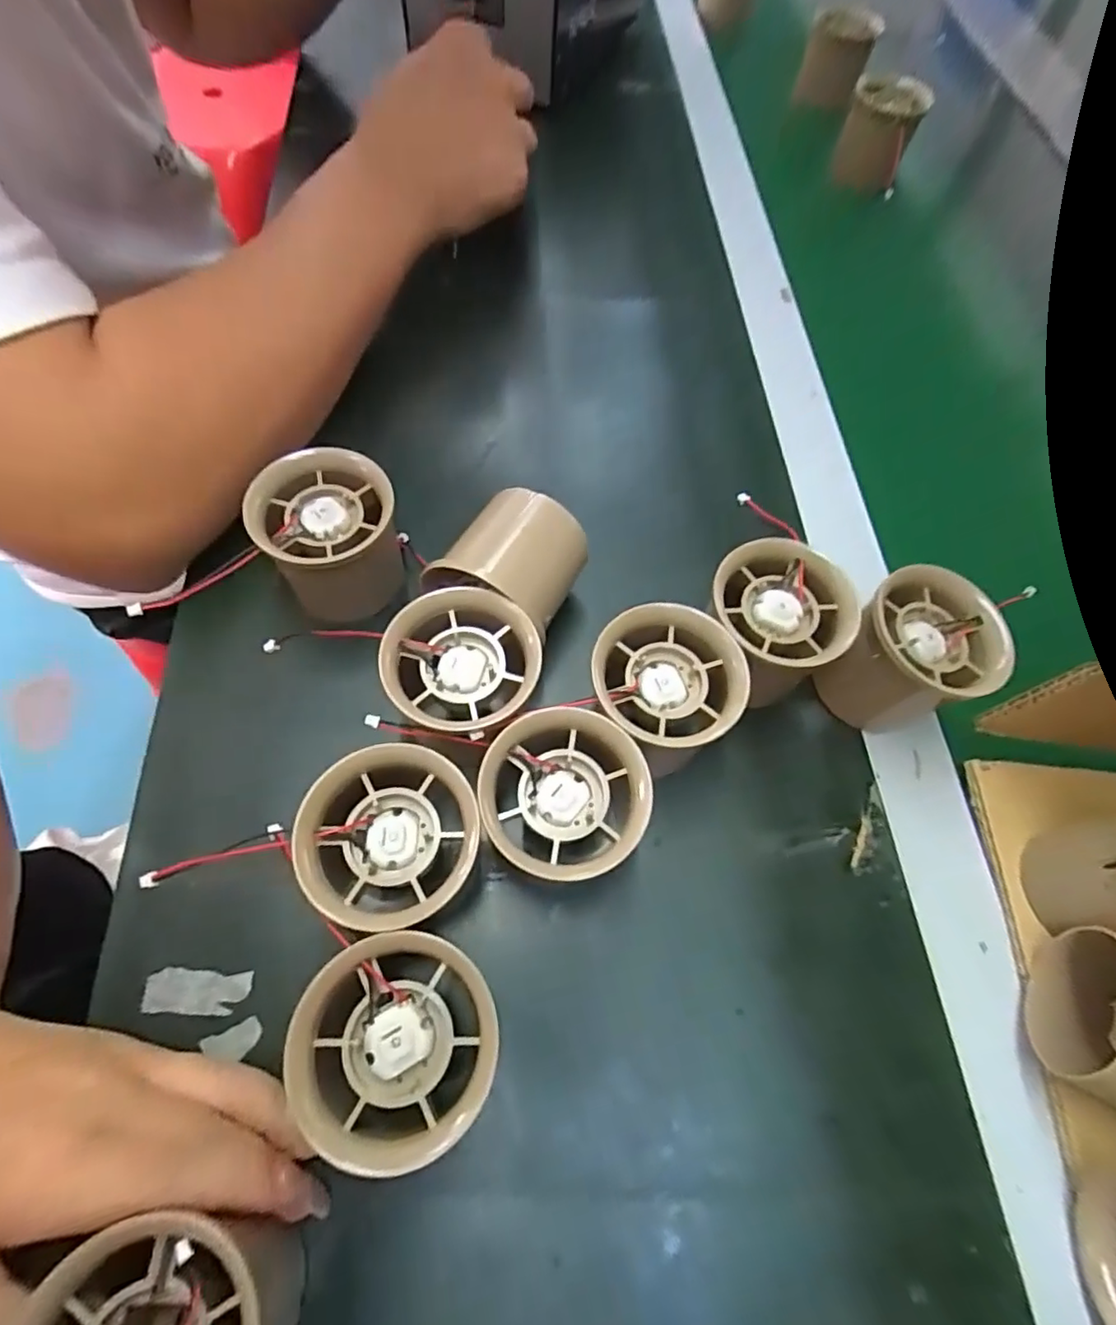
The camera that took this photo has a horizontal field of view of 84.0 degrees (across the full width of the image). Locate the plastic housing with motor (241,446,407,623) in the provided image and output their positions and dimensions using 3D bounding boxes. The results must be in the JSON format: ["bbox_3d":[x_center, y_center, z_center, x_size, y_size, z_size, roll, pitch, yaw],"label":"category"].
[{"bbox_3d":[-0.093,-0.053,0.257,0.053,0.040,0.058,-27,70,-16],"label":"plastic housing with motor"}]

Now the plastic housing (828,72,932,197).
[{"bbox_3d":[0.231,-0.383,0.447,0.055,0.054,0.057,21,63,8],"label":"plastic housing"}]

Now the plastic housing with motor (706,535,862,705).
[{"bbox_3d":[0.088,-0.014,0.257,0.053,0.052,0.052,2,65,-4],"label":"plastic housing with motor"}]

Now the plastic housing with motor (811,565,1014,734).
[{"bbox_3d":[0.144,-0.001,0.255,0.054,0.052,0.051,2,65,-4],"label":"plastic housing with motor"}]

